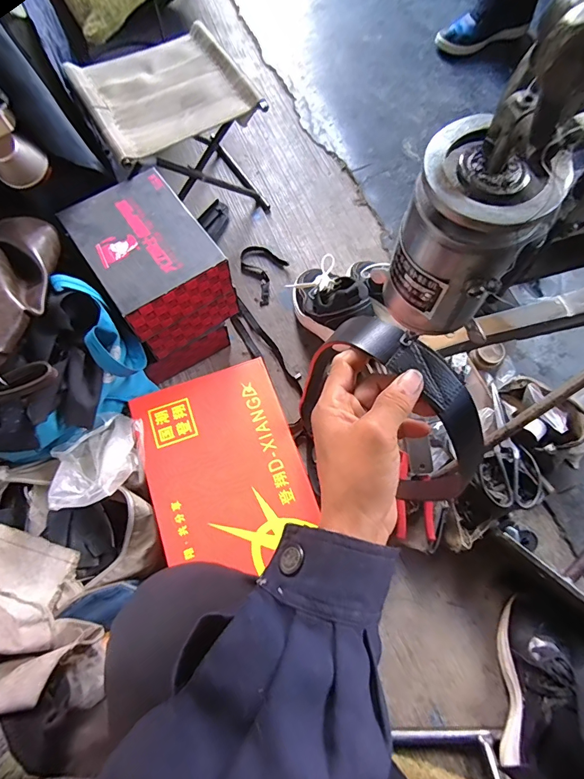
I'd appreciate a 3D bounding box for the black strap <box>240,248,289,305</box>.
[{"bbox_3d":[-0.051,-0.242,0.858,0.087,0.015,0.125,-26,72,-9],"label":"black strap"}]

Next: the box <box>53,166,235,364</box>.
[{"bbox_3d":[-0.221,-0.198,0.681,0.164,0.152,0.209,-35,74,-12],"label":"box"}]

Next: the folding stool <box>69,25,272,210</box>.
[{"bbox_3d":[-0.211,-0.460,0.801,0.255,0.247,0.213,-30,73,-10],"label":"folding stool"}]

